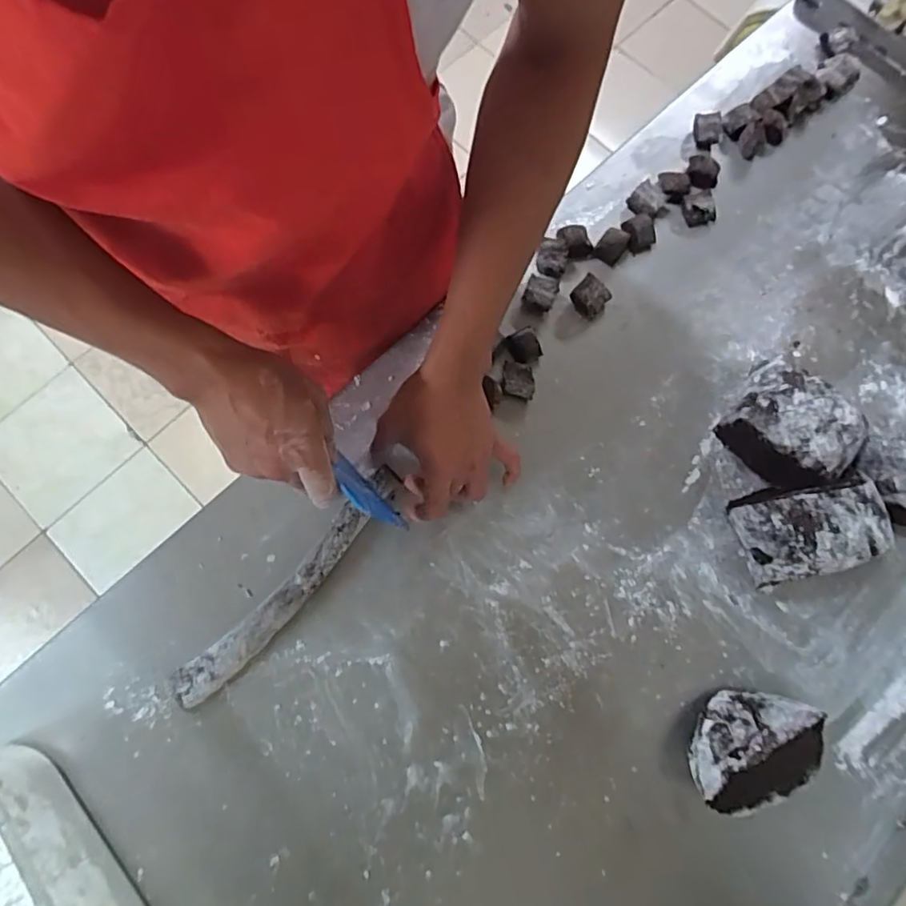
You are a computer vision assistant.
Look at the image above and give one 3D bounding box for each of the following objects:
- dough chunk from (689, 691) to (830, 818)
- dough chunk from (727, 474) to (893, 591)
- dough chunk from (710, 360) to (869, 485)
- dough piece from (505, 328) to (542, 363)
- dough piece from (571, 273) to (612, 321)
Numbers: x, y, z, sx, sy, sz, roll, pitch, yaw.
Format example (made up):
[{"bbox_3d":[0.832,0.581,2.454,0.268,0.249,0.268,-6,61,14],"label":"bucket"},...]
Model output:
[{"bbox_3d":[0.245,0.235,0.453,0.119,0.050,0.075,-16,77,-5],"label":"dough chunk"},{"bbox_3d":[0.317,0.064,0.495,0.112,0.059,0.084,-18,77,-5],"label":"dough chunk"},{"bbox_3d":[0.314,-0.025,0.517,0.109,0.057,0.092,40,79,9],"label":"dough chunk"},{"bbox_3d":[0.071,-0.106,0.559,0.030,0.015,0.030,-29,78,-8],"label":"dough piece"},{"bbox_3d":[0.139,-0.155,0.564,0.036,0.024,0.031,40,79,9],"label":"dough piece"}]

